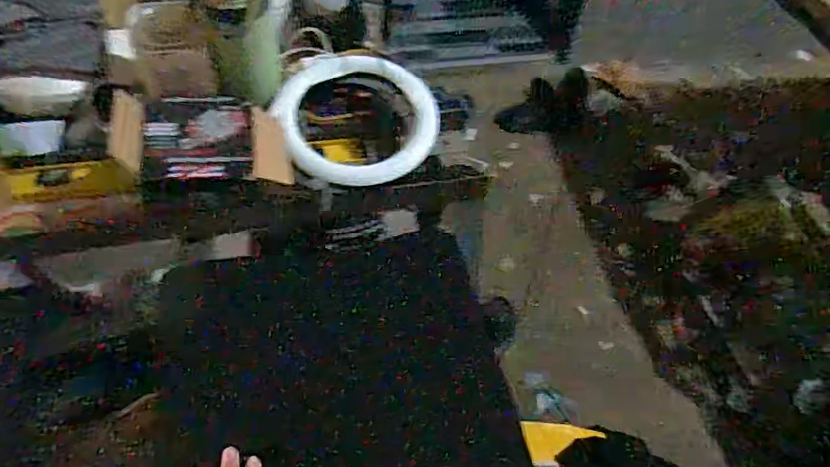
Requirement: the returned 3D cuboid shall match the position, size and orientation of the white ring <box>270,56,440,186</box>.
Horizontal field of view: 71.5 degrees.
[{"bbox_3d":[-0.093,-0.182,0.881,0.227,0.035,0.245,3,62,-6],"label":"white ring"}]

